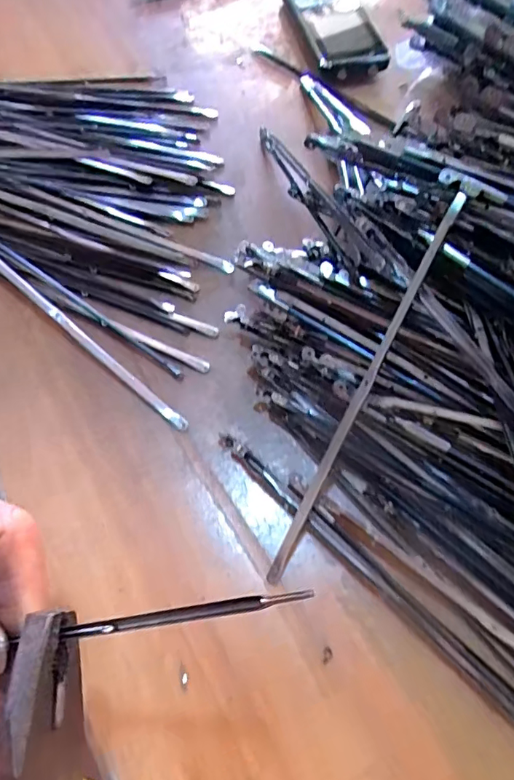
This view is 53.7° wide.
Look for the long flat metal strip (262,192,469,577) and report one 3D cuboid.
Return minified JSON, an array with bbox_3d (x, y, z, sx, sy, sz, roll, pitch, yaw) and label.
[{"bbox_3d":[0.044,0.001,0.210,0.006,0.004,0.175,27,93,13],"label":"long flat metal strip"}]

